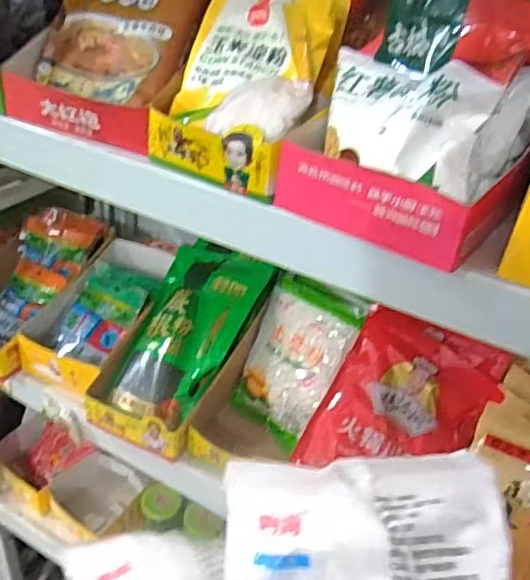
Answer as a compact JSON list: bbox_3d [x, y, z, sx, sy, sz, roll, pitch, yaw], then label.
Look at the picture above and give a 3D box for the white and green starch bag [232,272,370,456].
[{"bbox_3d":[0.037,0.087,0.785,0.140,0.200,0.022,28,5,38],"label":"white and green starch bag"}]

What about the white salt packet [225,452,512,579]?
[{"bbox_3d":[0.042,0.128,0.249,0.114,0.024,0.112,-7,70,11],"label":"white salt packet"}]

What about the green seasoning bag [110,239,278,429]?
[{"bbox_3d":[-0.106,0.063,0.794,0.146,0.045,0.232,18,67,23],"label":"green seasoning bag"}]

